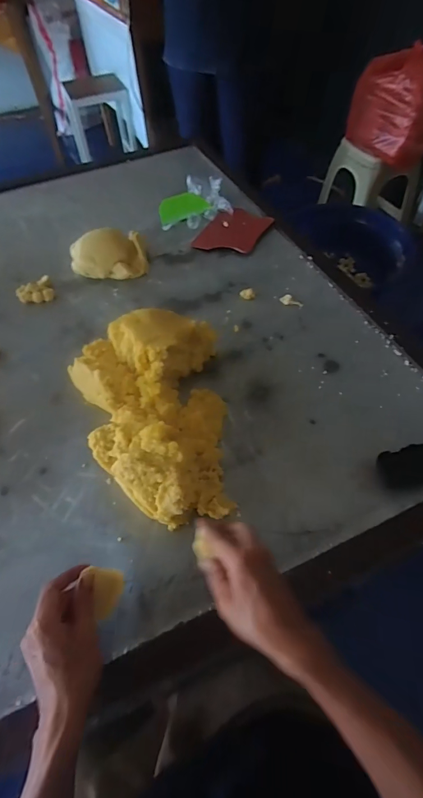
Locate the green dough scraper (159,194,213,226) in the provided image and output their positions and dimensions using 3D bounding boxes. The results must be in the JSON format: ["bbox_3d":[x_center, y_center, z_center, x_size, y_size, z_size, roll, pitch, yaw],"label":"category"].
[{"bbox_3d":[-0.077,-0.460,0.941,0.132,0.007,0.102,-31,60,-18],"label":"green dough scraper"}]

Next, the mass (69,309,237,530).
[{"bbox_3d":[-0.094,0.012,0.572,0.226,0.087,0.333,-7,55,-2],"label":"mass"}]

